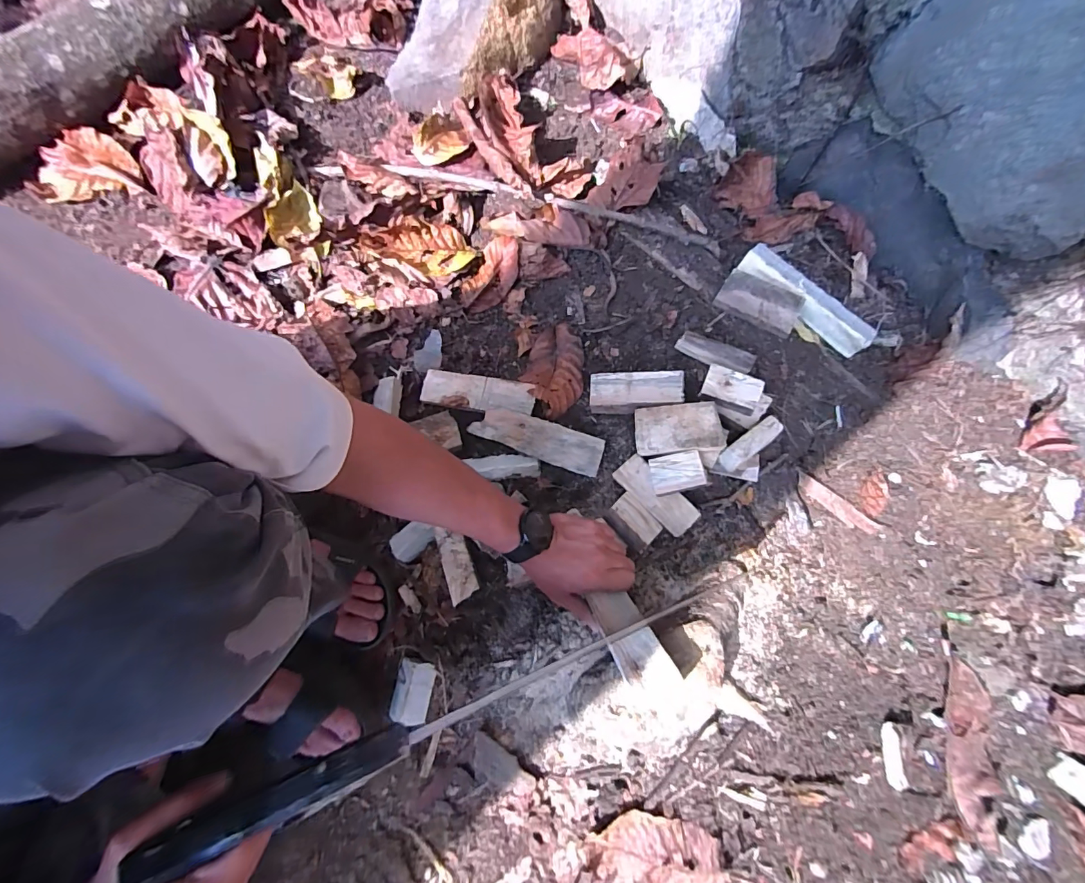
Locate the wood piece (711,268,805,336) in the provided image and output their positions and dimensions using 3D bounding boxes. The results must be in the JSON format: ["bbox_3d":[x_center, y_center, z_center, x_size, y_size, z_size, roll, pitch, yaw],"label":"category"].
[{"bbox_3d":[0.283,-0.183,0.600,0.100,0.016,0.053,29,102,9],"label":"wood piece"}]

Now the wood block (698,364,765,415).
[{"bbox_3d":[0.232,-0.064,0.563,0.066,0.013,0.043,22,79,7],"label":"wood block"}]

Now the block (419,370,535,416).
[{"bbox_3d":[-0.086,-0.065,0.608,0.150,0.014,0.047,9,79,3],"label":"block"}]

